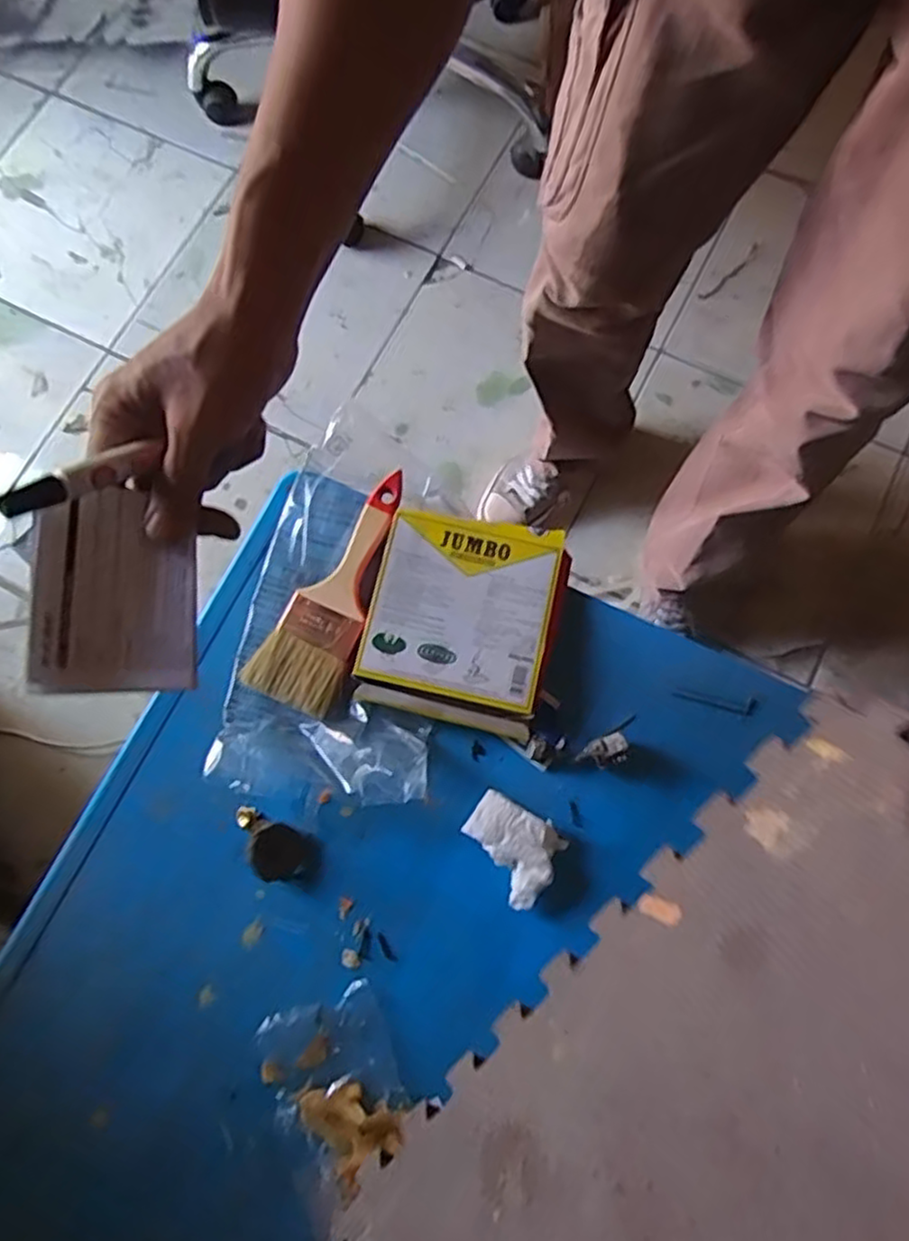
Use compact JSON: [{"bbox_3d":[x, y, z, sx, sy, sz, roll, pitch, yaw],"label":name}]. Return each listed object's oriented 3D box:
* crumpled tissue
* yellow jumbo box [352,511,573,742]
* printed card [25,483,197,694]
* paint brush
[{"bbox_3d":[0.040,0.165,0.517,0.071,0.021,0.059,36,78,10],"label":"crumpled tissue"},{"bbox_3d":[0.006,-0.001,0.554,0.141,0.032,0.159,13,76,5],"label":"yellow jumbo box"},{"bbox_3d":[-0.168,-0.015,0.353,0.074,0.008,0.099,2,75,-27],"label":"printed card"},{"bbox_3d":[-0.087,-0.024,0.560,0.069,0.019,0.197,26,77,8],"label":"paint brush"}]

